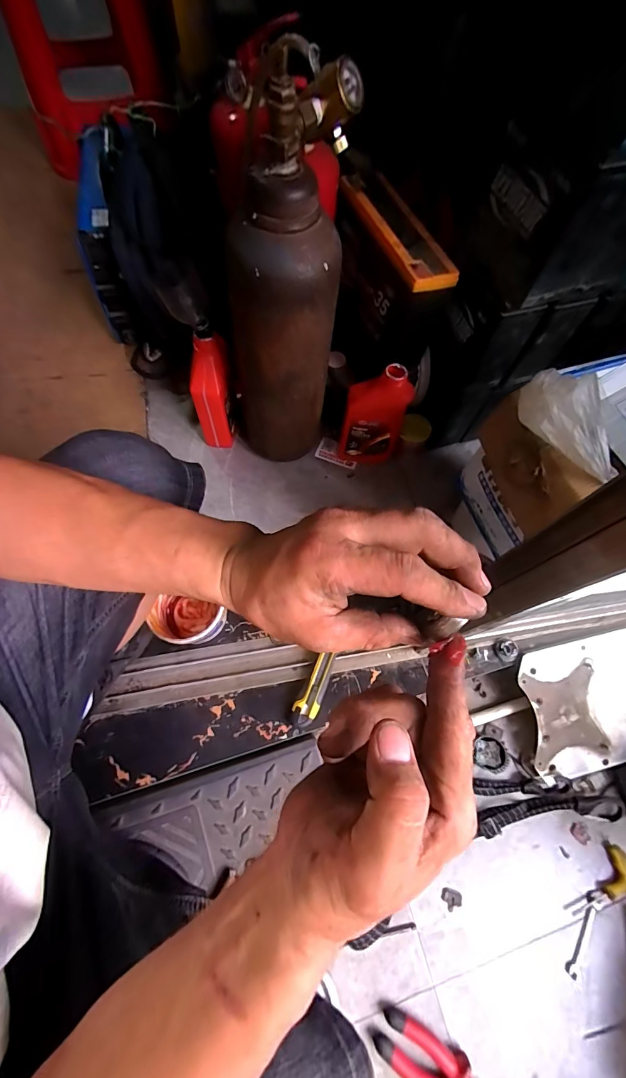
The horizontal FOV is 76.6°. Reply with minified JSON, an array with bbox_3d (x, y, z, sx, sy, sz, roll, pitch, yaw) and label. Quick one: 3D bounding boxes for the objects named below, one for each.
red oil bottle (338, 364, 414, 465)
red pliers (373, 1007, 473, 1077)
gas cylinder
[{"bbox_3d":[0.110,-0.221,0.730,0.110,0.200,0.056,3,68,-1],"label":"red oil bottle"},{"bbox_3d":[0.179,0.734,0.537,0.192,0.024,0.067,31,70,10],"label":"red pliers"},{"bbox_3d":[-0.044,-0.337,0.596,0.153,0.469,0.186,9,68,1],"label":"gas cylinder"}]

